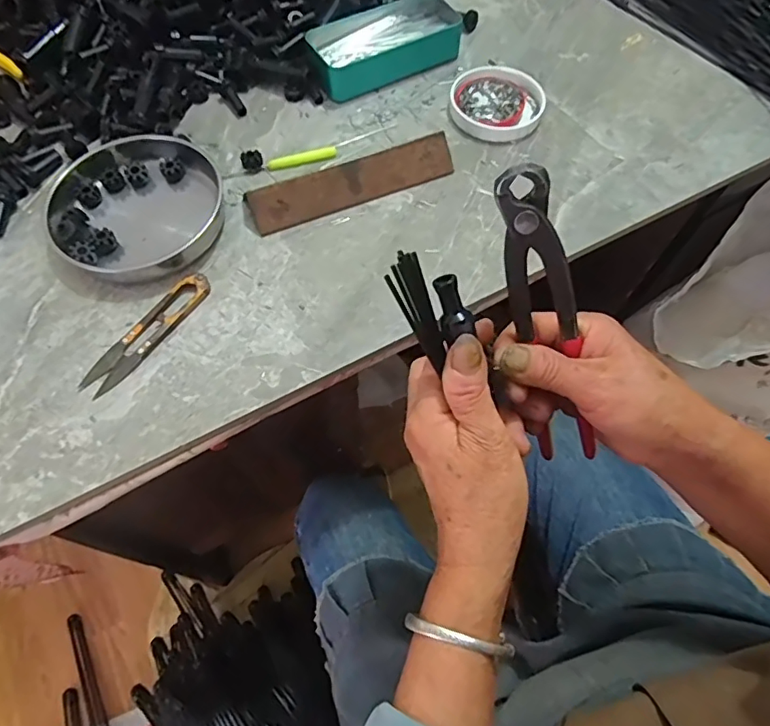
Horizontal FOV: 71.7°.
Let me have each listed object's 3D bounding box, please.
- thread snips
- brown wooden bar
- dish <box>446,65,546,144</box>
[{"bbox_3d":[-0.176,-0.024,0.397,0.025,0.010,0.115,33,68,16],"label":"thread snips"},{"bbox_3d":[-0.027,-0.154,0.456,0.182,0.024,0.036,-21,65,-10],"label":"brown wooden bar"},{"bbox_3d":[0.107,-0.249,0.510,0.090,0.014,0.086,0,63,0],"label":"dish"}]

